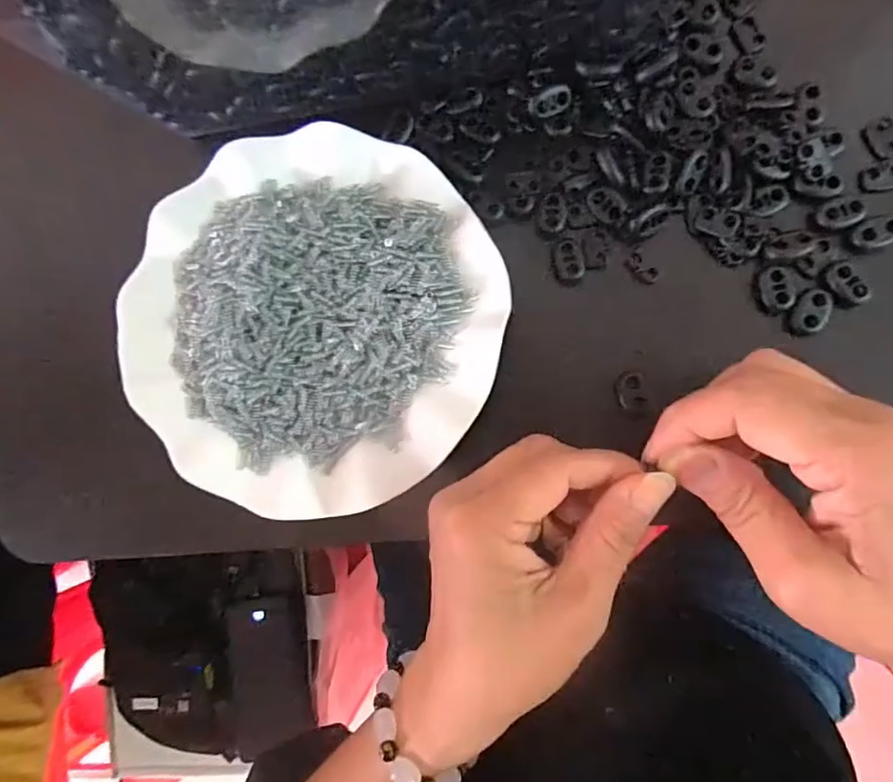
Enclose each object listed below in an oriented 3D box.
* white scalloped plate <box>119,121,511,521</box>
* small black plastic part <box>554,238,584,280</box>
[{"bbox_3d":[-0.067,-0.033,0.267,0.176,0.029,0.175,0,86,6],"label":"white scalloped plate"},{"bbox_3d":[0.059,-0.063,0.269,0.012,0.004,0.020,-14,86,7],"label":"small black plastic part"}]

